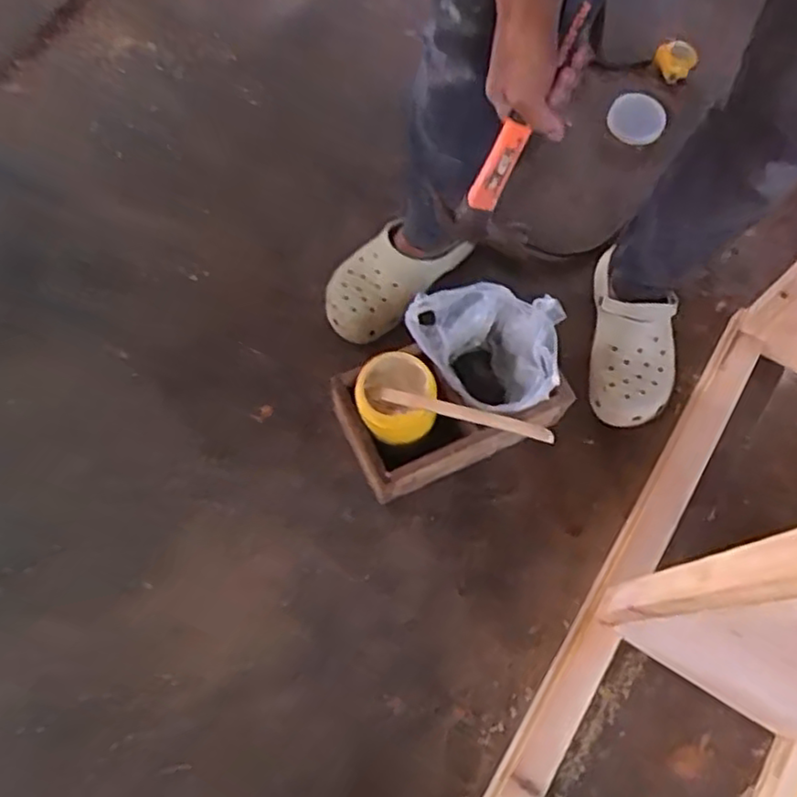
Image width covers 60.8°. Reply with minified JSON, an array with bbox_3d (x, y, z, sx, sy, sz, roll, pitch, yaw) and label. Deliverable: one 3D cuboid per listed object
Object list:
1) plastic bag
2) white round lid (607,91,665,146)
[{"bbox_3d":[0.102,-0.044,0.878,0.192,0.166,0.140,2,70,-3],"label":"plastic bag"},{"bbox_3d":[0.396,-0.469,1.138,0.089,0.014,0.092,0,83,3],"label":"white round lid"}]

